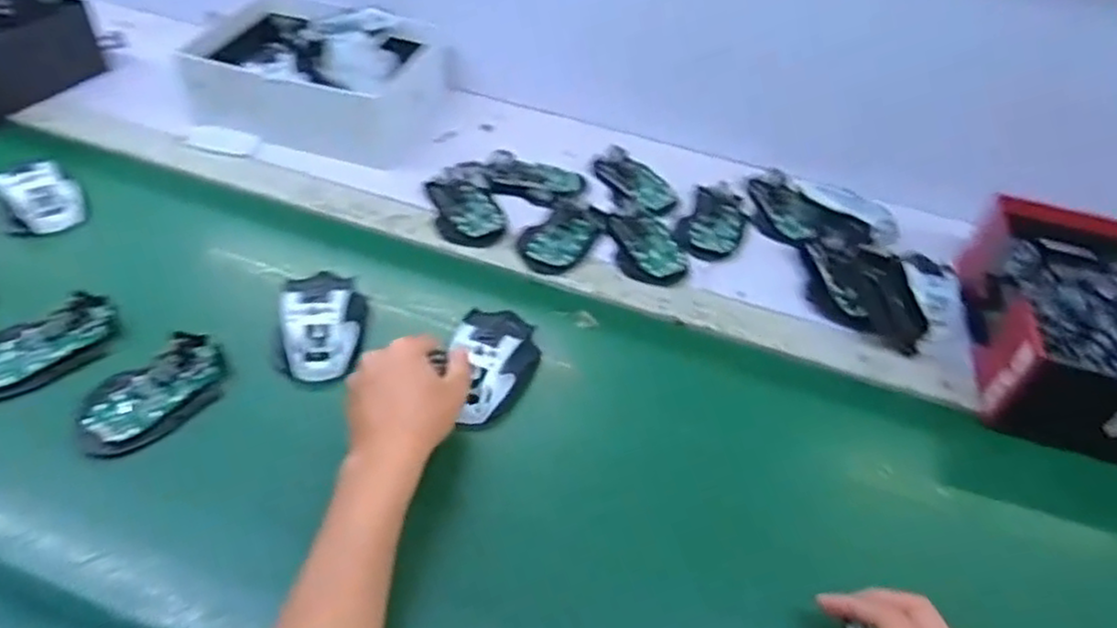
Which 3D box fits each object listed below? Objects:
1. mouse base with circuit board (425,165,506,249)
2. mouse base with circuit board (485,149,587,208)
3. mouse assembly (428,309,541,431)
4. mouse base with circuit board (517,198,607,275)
[{"bbox_3d":[-0.096,-0.113,0.749,0.066,0.019,0.113,-10,48,-16],"label":"mouse base with circuit board"},{"bbox_3d":[-0.025,-0.146,0.781,0.104,0.027,0.055,8,46,1],"label":"mouse base with circuit board"},{"bbox_3d":[-0.055,0.041,0.592,0.065,0.040,0.111,14,46,7],"label":"mouse assembly"},{"bbox_3d":[0.002,-0.082,0.729,0.064,0.012,0.113,27,49,19],"label":"mouse base with circuit board"}]

